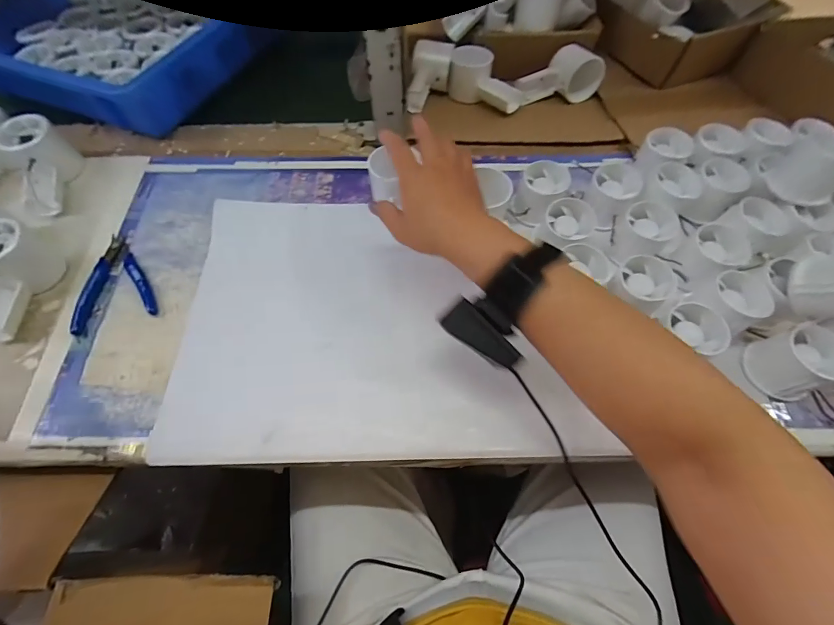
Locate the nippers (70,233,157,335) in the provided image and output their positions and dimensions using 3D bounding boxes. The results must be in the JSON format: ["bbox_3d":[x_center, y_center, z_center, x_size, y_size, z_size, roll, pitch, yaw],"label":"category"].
[{"bbox_3d":[-0.325,-0.037,0.409,0.075,0.010,0.114,-19,64,-9],"label":"nippers"}]

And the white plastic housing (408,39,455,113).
[{"bbox_3d":[0.019,-0.328,0.537,0.053,0.054,0.089,7,63,4],"label":"white plastic housing"}]

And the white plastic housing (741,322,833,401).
[{"bbox_3d":[0.341,0.043,0.342,0.052,0.051,0.055,1,63,-1],"label":"white plastic housing"}]

